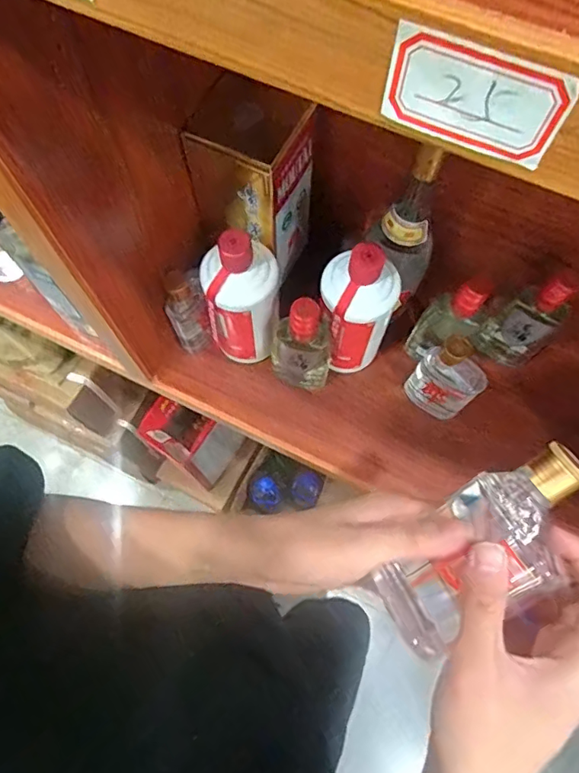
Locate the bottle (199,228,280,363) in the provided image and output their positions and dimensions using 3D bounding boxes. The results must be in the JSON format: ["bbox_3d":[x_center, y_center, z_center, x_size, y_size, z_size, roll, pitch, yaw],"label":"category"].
[{"bbox_3d":[-0.047,-0.086,0.515,0.071,0.171,0.063,1,70,0],"label":"bottle"}]

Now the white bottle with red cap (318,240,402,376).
[{"bbox_3d":[0.068,-0.073,0.515,0.075,0.181,0.064,11,70,4],"label":"white bottle with red cap"}]

